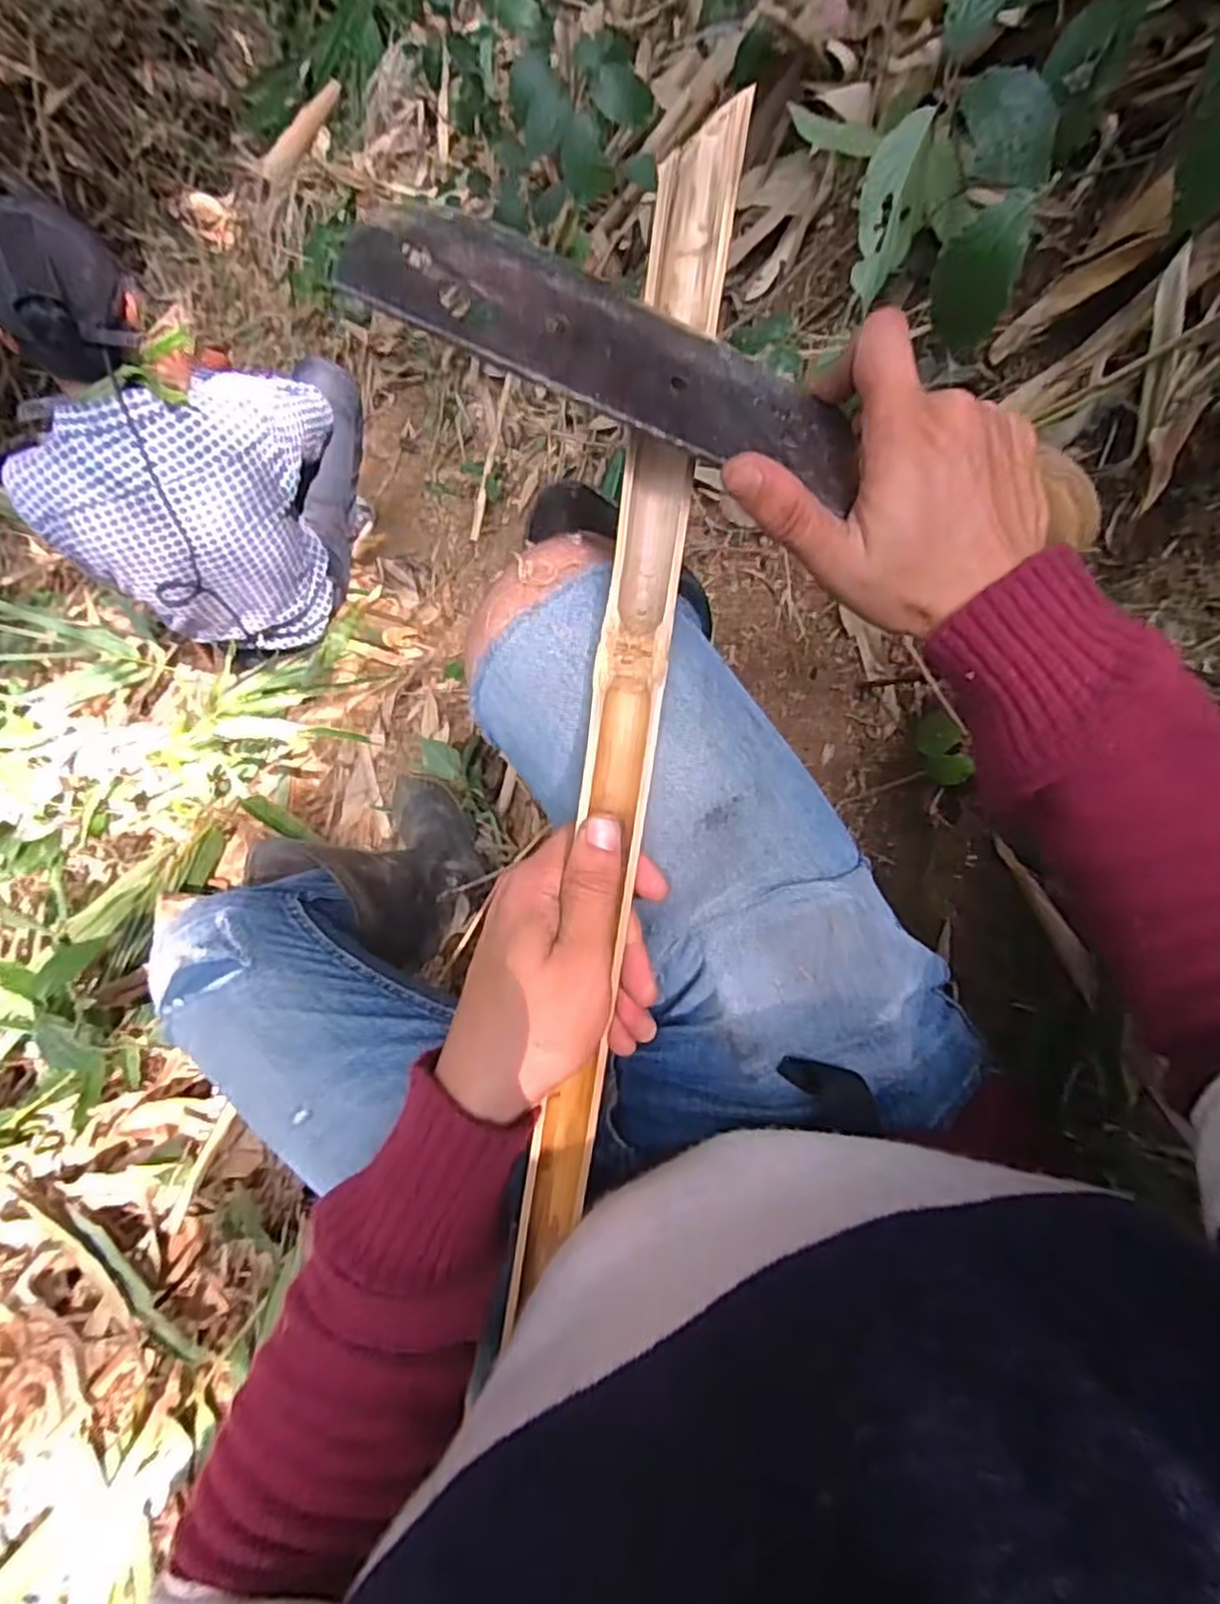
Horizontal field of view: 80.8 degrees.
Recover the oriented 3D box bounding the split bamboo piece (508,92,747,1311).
[{"bbox_3d":[0.006,-0.036,0.311,0.030,0.024,0.508,9,92,6],"label":"split bamboo piece"}]

